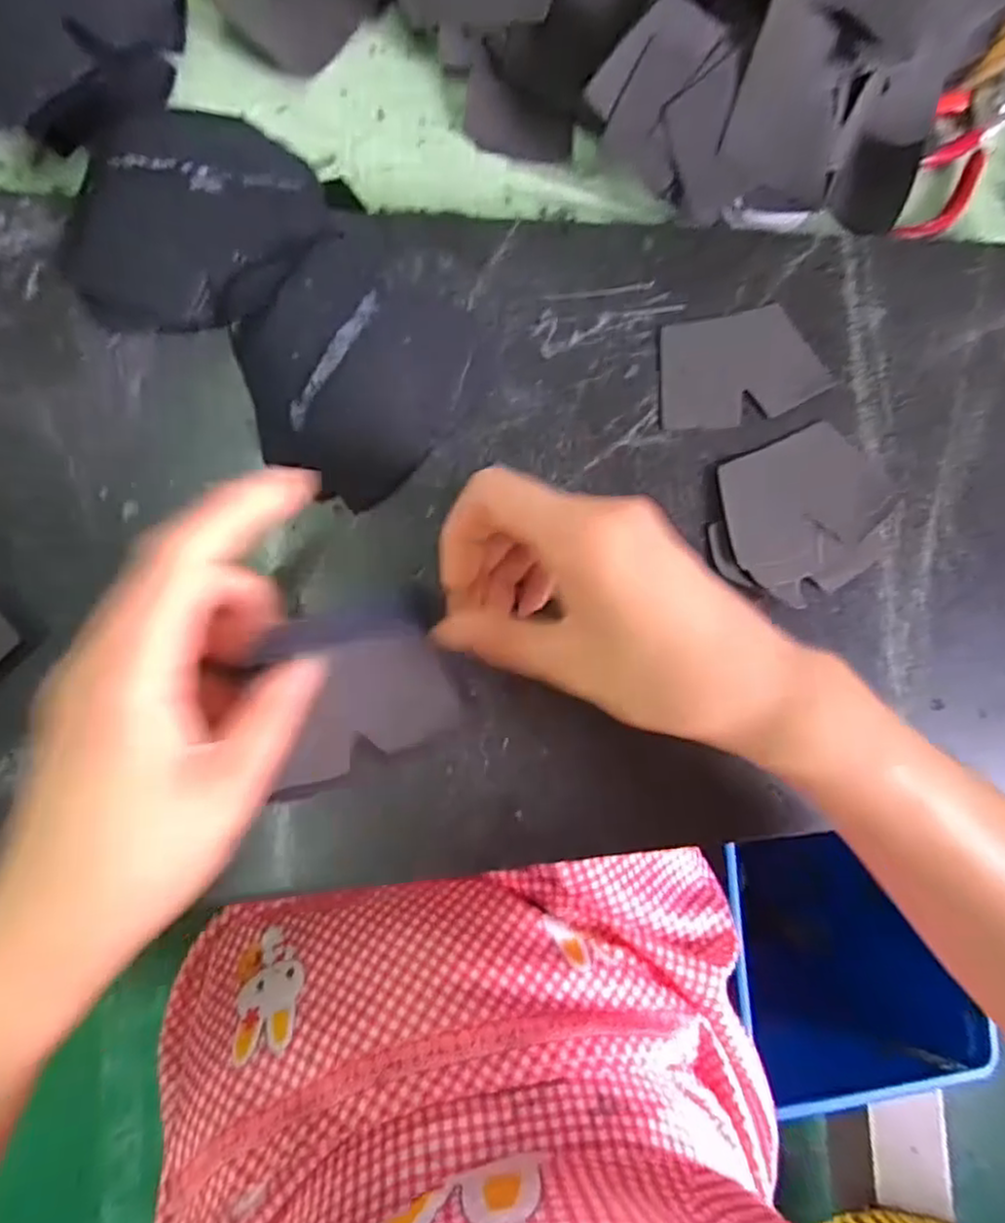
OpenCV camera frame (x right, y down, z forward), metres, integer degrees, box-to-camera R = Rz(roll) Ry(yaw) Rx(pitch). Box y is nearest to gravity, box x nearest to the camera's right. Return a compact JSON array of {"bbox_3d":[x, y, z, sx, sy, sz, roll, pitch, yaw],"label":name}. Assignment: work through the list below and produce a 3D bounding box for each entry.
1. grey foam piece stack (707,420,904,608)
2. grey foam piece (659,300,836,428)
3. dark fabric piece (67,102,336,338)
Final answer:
[{"bbox_3d":[0.148,-0.047,0.335,0.102,0.013,0.075,-25,90,-11],"label":"grey foam piece stack"},{"bbox_3d":[0.116,-0.120,0.337,0.088,0.007,0.053,-16,88,-11],"label":"grey foam piece"},{"bbox_3d":[-0.134,-0.166,0.287,0.085,0.010,0.106,45,80,-4],"label":"dark fabric piece"}]

